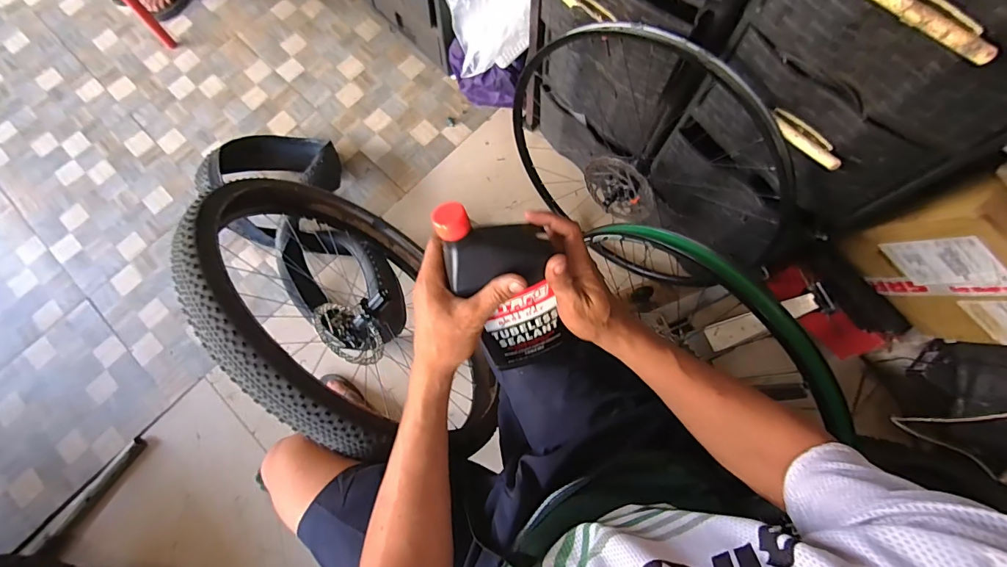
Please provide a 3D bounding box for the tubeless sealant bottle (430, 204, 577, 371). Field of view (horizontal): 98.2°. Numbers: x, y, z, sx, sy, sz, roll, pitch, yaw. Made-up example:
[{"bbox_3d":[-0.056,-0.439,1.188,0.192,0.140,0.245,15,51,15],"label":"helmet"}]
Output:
[{"bbox_3d":[0.007,0.001,0.467,0.113,0.254,0.065,-25,44,2],"label":"tubeless sealant bottle"}]

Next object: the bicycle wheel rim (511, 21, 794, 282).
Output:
[{"bbox_3d":[0.265,-0.226,0.880,0.594,0.566,0.142,36,80,10],"label":"bicycle wheel rim"}]

